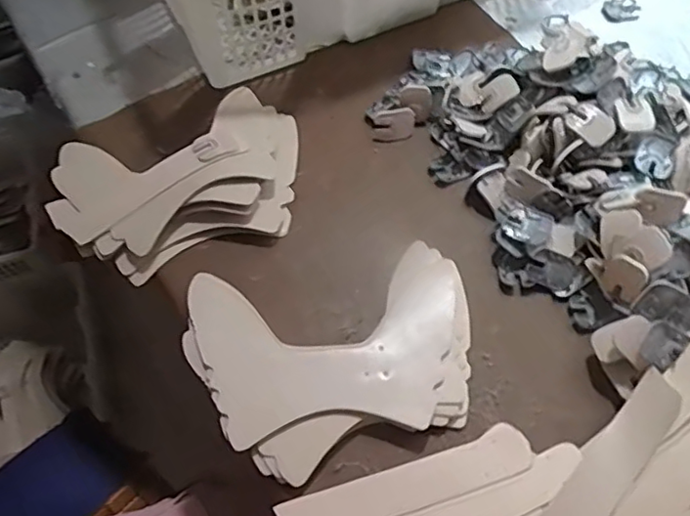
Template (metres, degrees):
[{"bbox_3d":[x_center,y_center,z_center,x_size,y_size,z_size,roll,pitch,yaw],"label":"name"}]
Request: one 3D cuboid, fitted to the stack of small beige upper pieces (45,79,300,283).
[{"bbox_3d":[-0.156,-0.078,0.579,0.239,0.041,0.179,-22,61,-11],"label":"stack of small beige upper pieces"}]

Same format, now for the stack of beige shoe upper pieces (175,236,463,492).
[{"bbox_3d":[-0.010,0.073,0.493,0.219,0.018,0.171,-9,60,-4],"label":"stack of beige shoe upper pieces"}]

